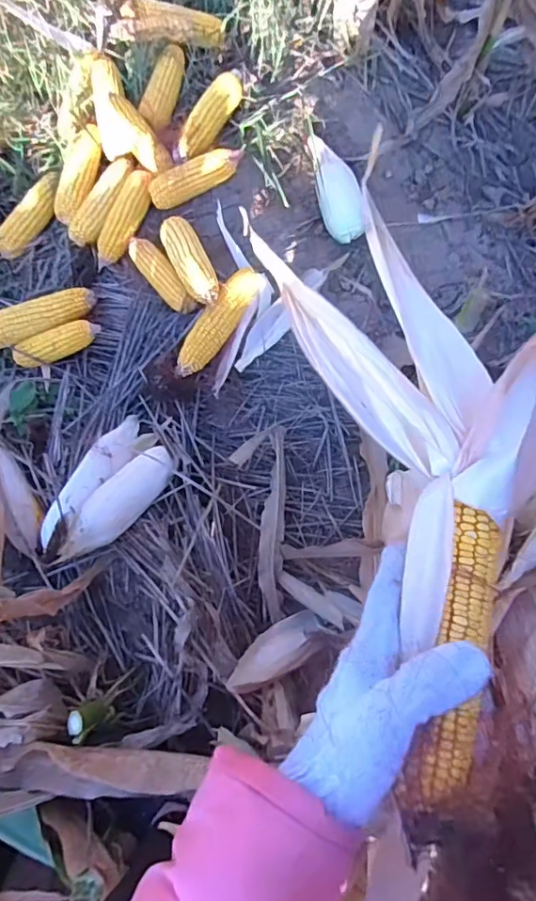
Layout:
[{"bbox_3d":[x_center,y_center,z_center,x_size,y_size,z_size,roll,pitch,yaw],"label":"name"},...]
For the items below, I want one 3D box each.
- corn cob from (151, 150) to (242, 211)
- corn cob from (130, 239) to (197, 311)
[{"bbox_3d":[-0.122,-0.461,0.883,0.158,0.040,0.041,-29,73,-9],"label":"corn cob"},{"bbox_3d":[-0.174,-0.285,0.856,0.043,0.038,0.164,-36,74,-11],"label":"corn cob"}]

